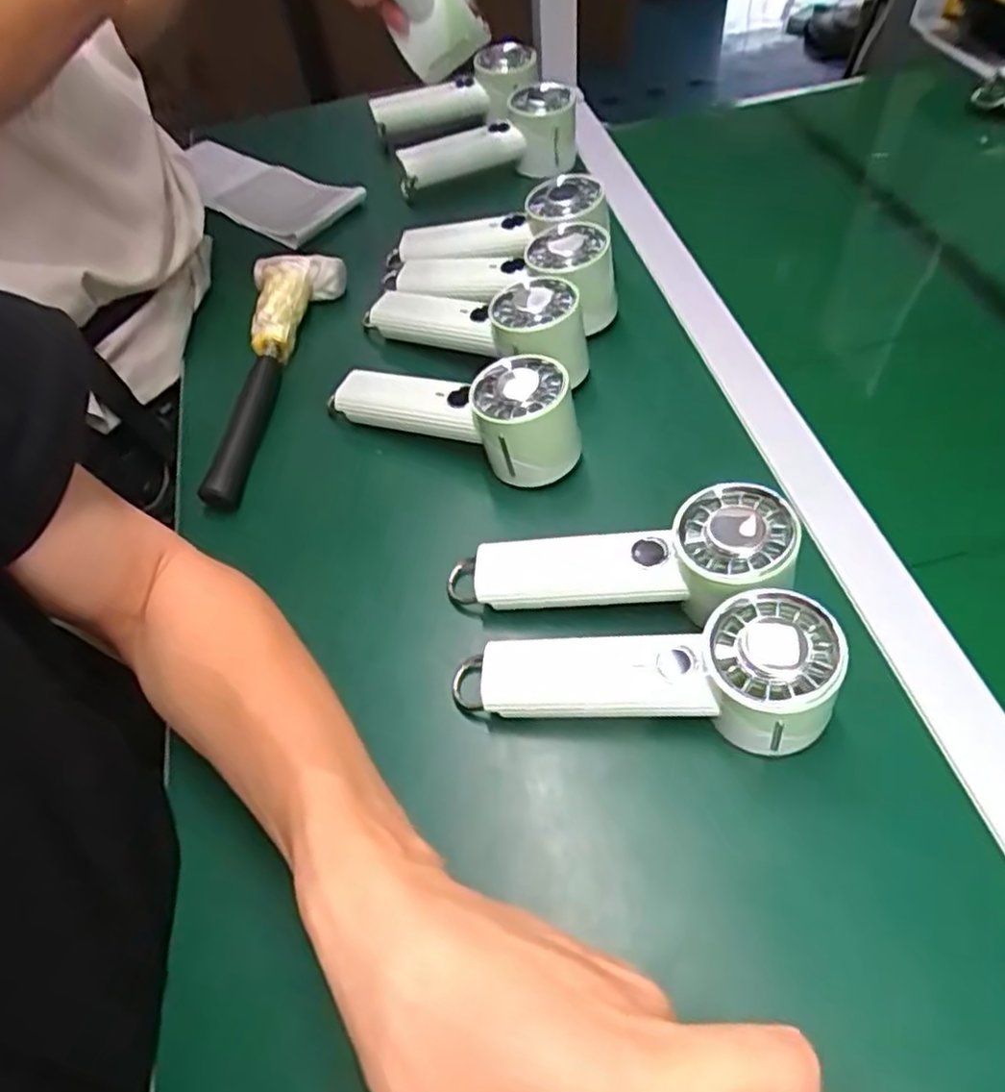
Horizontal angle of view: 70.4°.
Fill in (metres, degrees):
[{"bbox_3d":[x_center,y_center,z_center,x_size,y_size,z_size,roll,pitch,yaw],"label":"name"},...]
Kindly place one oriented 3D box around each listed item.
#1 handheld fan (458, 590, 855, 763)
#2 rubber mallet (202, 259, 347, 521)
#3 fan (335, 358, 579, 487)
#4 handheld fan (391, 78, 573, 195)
[{"bbox_3d":[0.072,0.069,0.375,0.195,0.062,0.066,-5,53,20],"label":"handheld fan"},{"bbox_3d":[-0.170,-0.139,0.544,0.077,0.048,0.224,-3,55,3],"label":"rubber mallet"},{"bbox_3d":[-0.036,-0.097,0.489,0.191,0.069,0.061,20,59,18],"label":"fan"},{"bbox_3d":[-0.014,-0.374,0.659,0.175,0.070,0.055,-17,55,-6],"label":"handheld fan"}]

